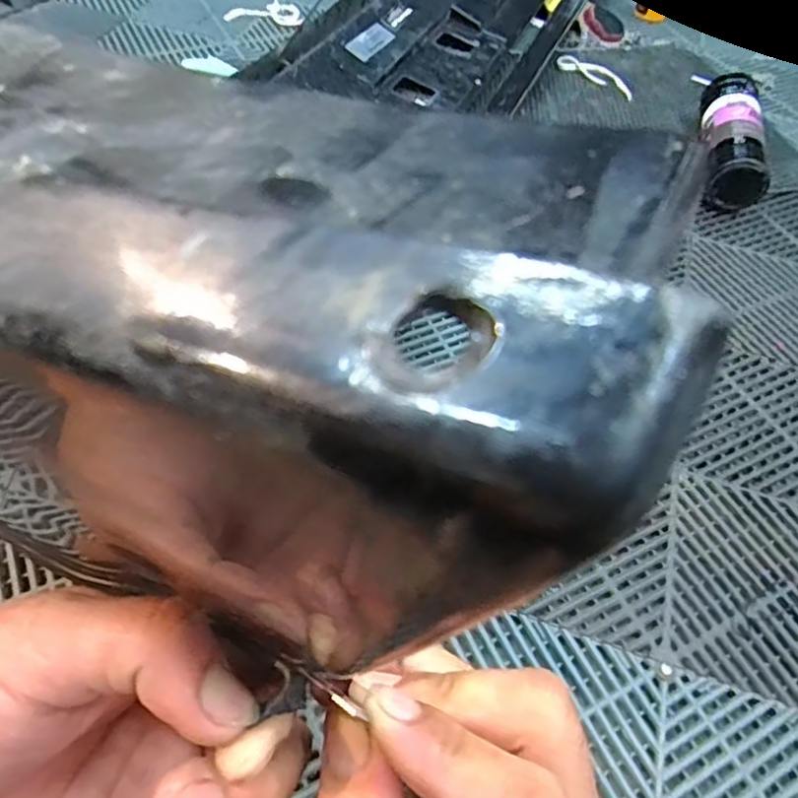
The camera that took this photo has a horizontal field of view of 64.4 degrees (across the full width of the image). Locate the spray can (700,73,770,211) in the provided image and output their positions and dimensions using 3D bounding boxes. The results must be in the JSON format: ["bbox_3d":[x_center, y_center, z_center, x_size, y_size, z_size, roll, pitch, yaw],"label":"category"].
[{"bbox_3d":[0.487,-0.376,0.938,0.073,0.088,0.246,11,53,1],"label":"spray can"}]

